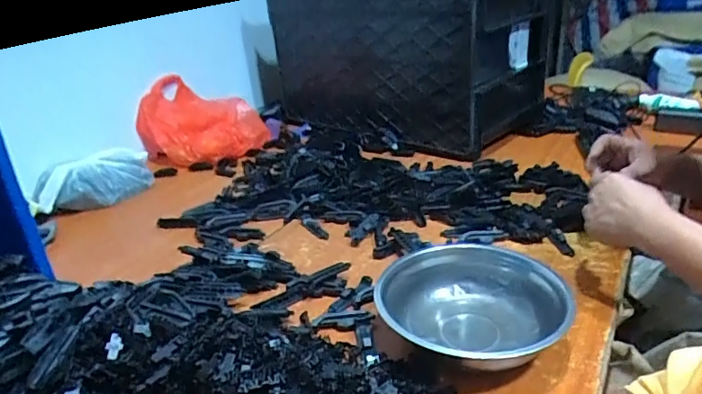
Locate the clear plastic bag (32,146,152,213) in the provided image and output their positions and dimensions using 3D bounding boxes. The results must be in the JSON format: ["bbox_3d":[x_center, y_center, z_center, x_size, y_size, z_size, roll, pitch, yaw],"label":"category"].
[{"bbox_3d":[-0.492,-0.028,0.982,0.086,0.097,0.227,18,32,40],"label":"clear plastic bag"}]

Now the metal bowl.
[{"bbox_3d":[0.132,0.125,0.558,0.188,0.057,0.200,-4,24,2],"label":"metal bowl"}]

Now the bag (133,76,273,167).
[{"bbox_3d":[-0.359,-0.204,1.220,0.285,0.154,0.252,-12,25,-16],"label":"bag"}]

